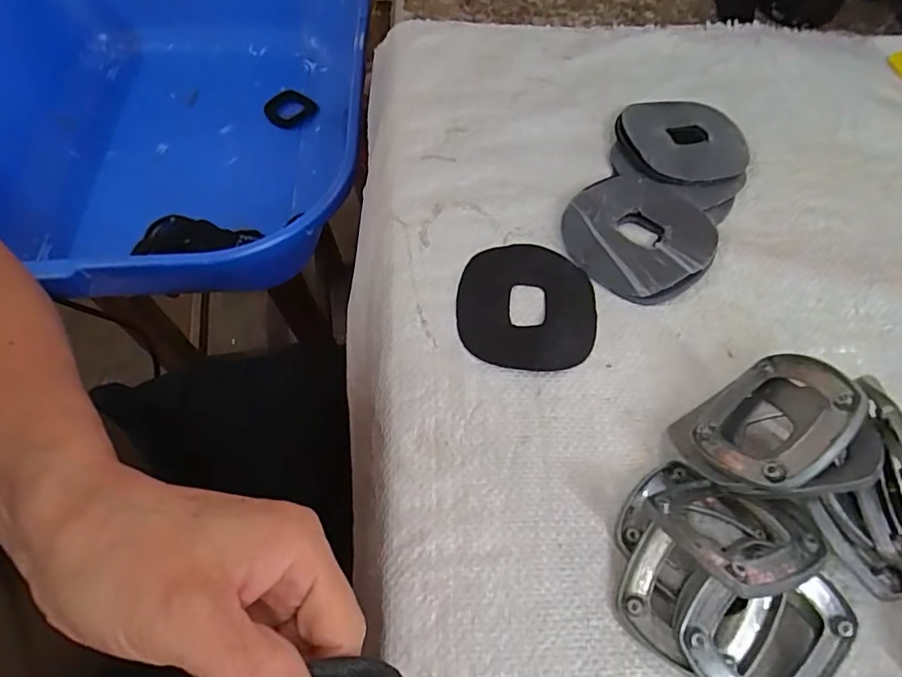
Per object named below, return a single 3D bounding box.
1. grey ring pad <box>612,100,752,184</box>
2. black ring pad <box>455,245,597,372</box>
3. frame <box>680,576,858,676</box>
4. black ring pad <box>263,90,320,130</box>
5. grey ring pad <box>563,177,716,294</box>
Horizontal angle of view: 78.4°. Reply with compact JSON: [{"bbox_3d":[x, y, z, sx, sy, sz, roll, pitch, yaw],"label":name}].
[{"bbox_3d":[0.154,-0.133,0.369,0.083,0.011,0.079,-7,60,-5],"label":"grey ring pad"},{"bbox_3d":[0.043,-0.020,0.308,0.075,0.005,0.080,8,60,4],"label":"black ring pad"},{"bbox_3d":[0.124,0.116,0.216,0.056,0.006,0.058,37,83,8],"label":"frame"},{"bbox_3d":[-0.216,-0.311,0.742,0.058,0.010,0.062,37,66,18],"label":"black ring pad"},{"bbox_3d":[0.113,-0.064,0.330,0.082,0.013,0.080,40,67,20],"label":"grey ring pad"}]

